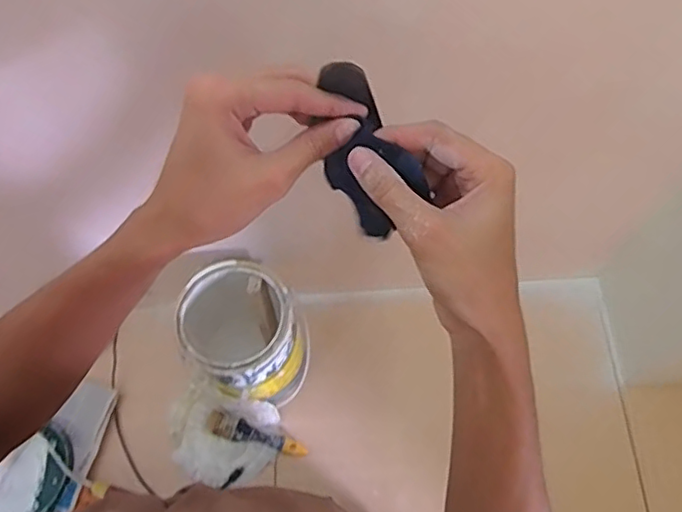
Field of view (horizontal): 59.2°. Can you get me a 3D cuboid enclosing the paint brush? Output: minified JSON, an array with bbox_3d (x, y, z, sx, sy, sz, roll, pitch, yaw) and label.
[{"bbox_3d":[-0.143,0.307,1.016,0.171,0.021,0.034,15,66,10],"label":"paint brush"}]

